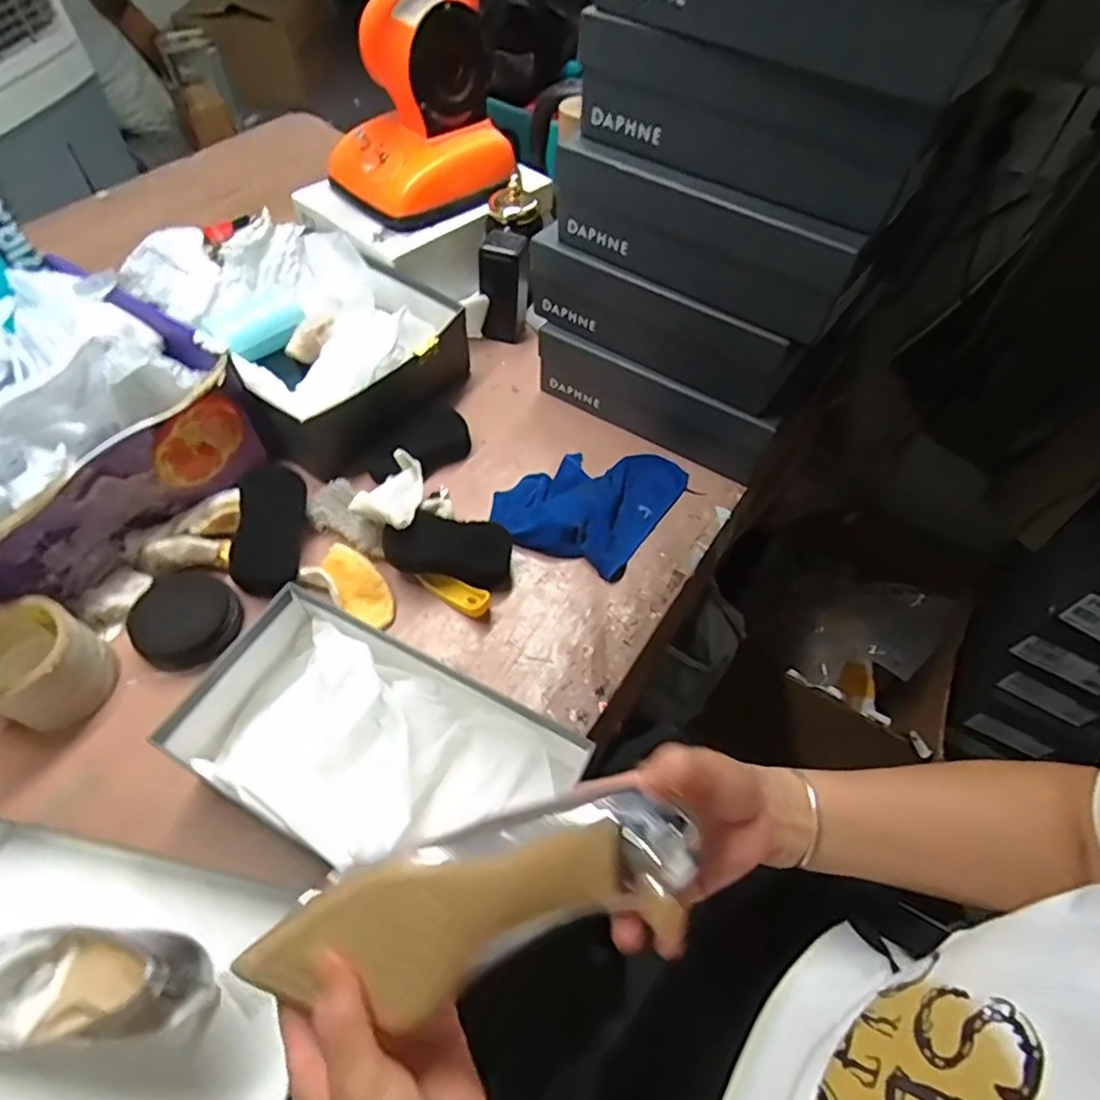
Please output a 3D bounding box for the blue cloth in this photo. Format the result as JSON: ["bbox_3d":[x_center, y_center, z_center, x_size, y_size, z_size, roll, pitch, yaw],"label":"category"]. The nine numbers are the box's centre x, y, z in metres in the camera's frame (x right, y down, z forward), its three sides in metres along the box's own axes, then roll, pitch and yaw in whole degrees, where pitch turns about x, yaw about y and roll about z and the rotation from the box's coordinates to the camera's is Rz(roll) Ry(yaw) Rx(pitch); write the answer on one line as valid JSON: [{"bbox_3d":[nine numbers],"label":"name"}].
[{"bbox_3d":[0.045,-0.064,0.692,0.160,0.028,0.200,30,60,17],"label":"blue cloth"}]

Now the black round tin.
[{"bbox_3d":[-0.350,0.065,0.590,0.093,0.021,0.090,1,56,-2],"label":"black round tin"}]

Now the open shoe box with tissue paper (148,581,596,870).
[{"bbox_3d":[-0.135,0.162,0.500,0.290,0.086,0.162,22,58,12],"label":"open shoe box with tissue paper"}]

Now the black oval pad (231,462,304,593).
[{"bbox_3d":[-0.289,-0.023,0.634,0.059,0.036,0.132,2,80,-1],"label":"black oval pad"}]

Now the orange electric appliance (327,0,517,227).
[{"bbox_3d":[-0.166,-0.545,0.775,0.230,0.221,0.159,-12,57,-11],"label":"orange electric appliance"}]

